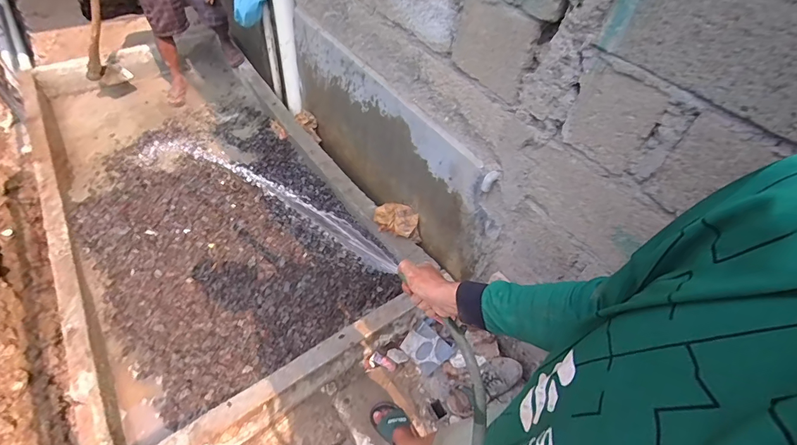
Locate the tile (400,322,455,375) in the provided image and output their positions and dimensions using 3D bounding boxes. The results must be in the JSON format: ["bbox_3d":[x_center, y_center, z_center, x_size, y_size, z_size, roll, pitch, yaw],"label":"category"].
[{"bbox_3d":[0.100,0.451,1.395,0.166,0.018,0.133,39,92,34],"label":"tile"}]

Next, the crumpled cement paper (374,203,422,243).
[{"bbox_3d":[-0.001,0.002,1.540,0.200,0.123,0.091,18,49,9],"label":"crumpled cement paper"}]

